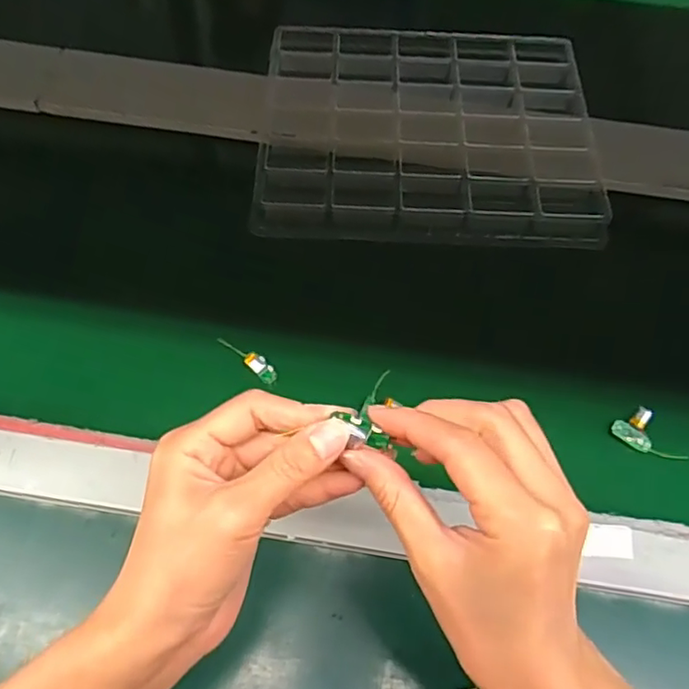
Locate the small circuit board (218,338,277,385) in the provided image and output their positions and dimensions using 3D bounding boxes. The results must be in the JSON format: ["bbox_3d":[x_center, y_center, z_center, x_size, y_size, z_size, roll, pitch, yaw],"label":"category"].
[{"bbox_3d":[-0.072,0.010,0.449,0.050,0.006,0.014,37,64,2],"label":"small circuit board"}]

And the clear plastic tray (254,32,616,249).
[{"bbox_3d":[0.075,-0.199,0.555,0.292,0.043,0.237,4,62,-1],"label":"clear plastic tray"}]

